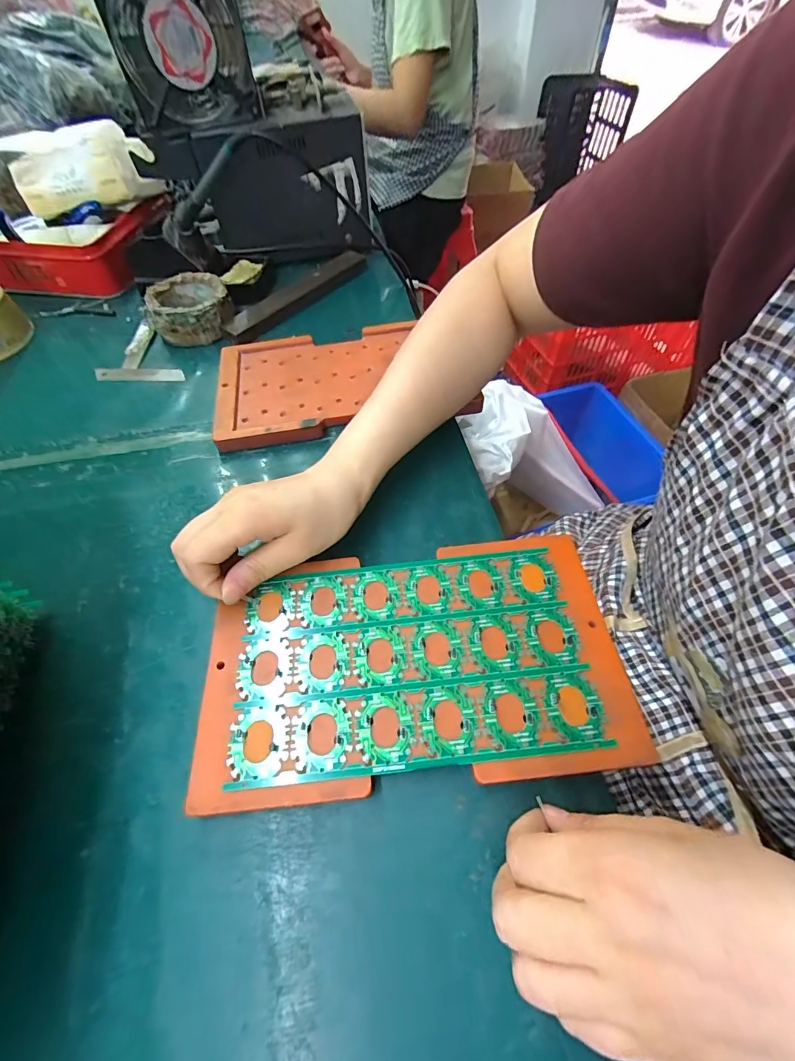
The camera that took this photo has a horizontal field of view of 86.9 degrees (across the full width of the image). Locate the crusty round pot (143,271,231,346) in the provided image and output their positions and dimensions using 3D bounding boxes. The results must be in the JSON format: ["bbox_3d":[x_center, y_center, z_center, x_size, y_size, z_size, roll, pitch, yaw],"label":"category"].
[{"bbox_3d":[-0.227,-0.246,0.464,0.082,0.039,0.082,-13,57,-5],"label":"crusty round pot"}]

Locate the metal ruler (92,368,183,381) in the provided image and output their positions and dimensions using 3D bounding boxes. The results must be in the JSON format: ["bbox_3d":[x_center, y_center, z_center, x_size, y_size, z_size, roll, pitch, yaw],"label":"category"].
[{"bbox_3d":[-0.267,-0.161,0.433,0.095,0.006,0.017,1,57,4],"label":"metal ruler"}]

